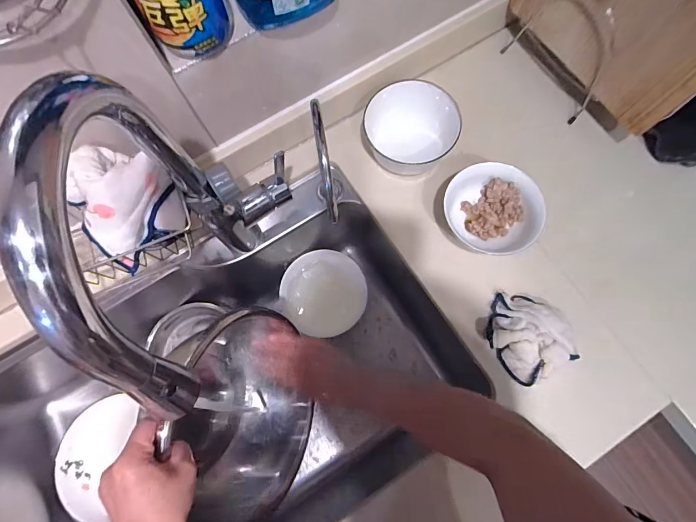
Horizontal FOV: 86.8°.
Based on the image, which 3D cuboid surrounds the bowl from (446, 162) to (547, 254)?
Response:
[{"bbox_3d":[0.194,-0.067,0.492,0.098,0.067,0.121,-35,76,-8],"label":"bowl"}]

